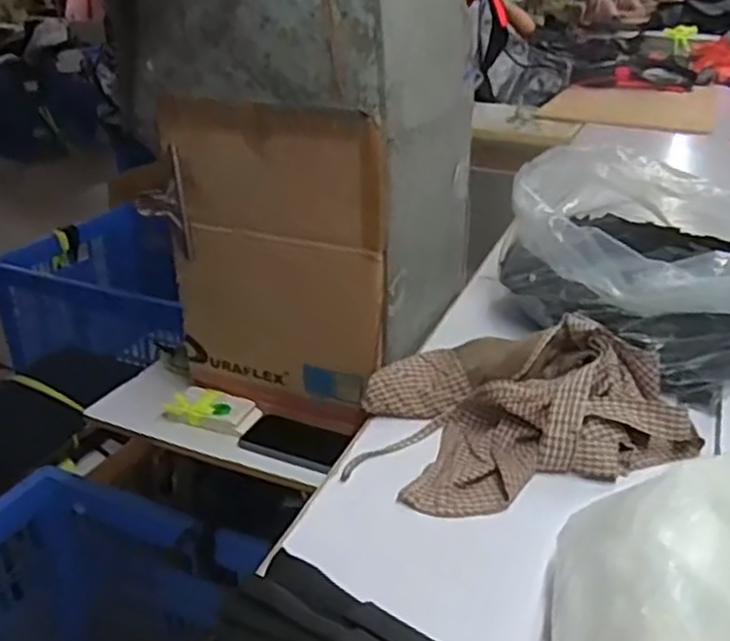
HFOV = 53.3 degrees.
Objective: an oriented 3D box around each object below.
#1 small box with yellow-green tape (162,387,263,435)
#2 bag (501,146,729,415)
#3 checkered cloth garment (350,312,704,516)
[{"bbox_3d":[-0.211,0.125,1.018,0.122,0.031,0.062,12,28,20],"label":"small box with yellow-green tape"},{"bbox_3d":[0.415,-0.096,1.054,0.393,0.208,0.324,23,33,37],"label":"bag"},{"bbox_3d":[0.163,0.094,0.848,0.367,0.105,0.233,-7,27,-16],"label":"checkered cloth garment"}]

